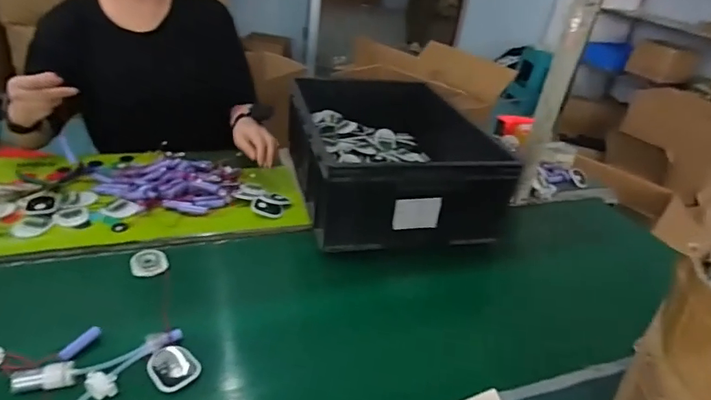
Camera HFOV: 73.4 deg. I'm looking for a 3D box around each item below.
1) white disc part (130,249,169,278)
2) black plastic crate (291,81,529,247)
[{"bbox_3d":[-0.321,0.098,0.744,0.052,0.011,0.062,-9,36,-26],"label":"white disc part"},{"bbox_3d":[0.054,-0.120,0.991,0.347,0.164,0.542,-1,33,-16],"label":"black plastic crate"}]

